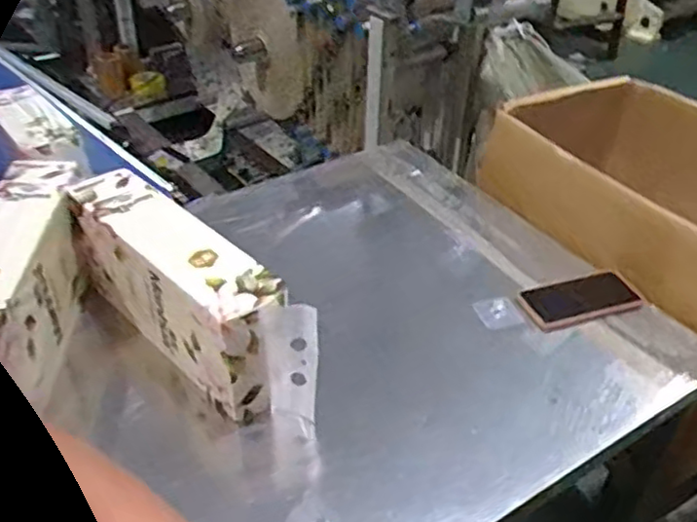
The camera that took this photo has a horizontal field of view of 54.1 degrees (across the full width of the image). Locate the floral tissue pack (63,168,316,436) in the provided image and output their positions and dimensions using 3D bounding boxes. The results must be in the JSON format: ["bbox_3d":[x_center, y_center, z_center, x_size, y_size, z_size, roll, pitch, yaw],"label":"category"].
[{"bbox_3d":[-0.206,0.044,0.851,0.397,0.177,0.095,31,45,34],"label":"floral tissue pack"}]

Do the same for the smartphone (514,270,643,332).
[{"bbox_3d":[0.326,0.052,0.959,0.163,0.016,0.085,-11,38,-16],"label":"smartphone"}]

